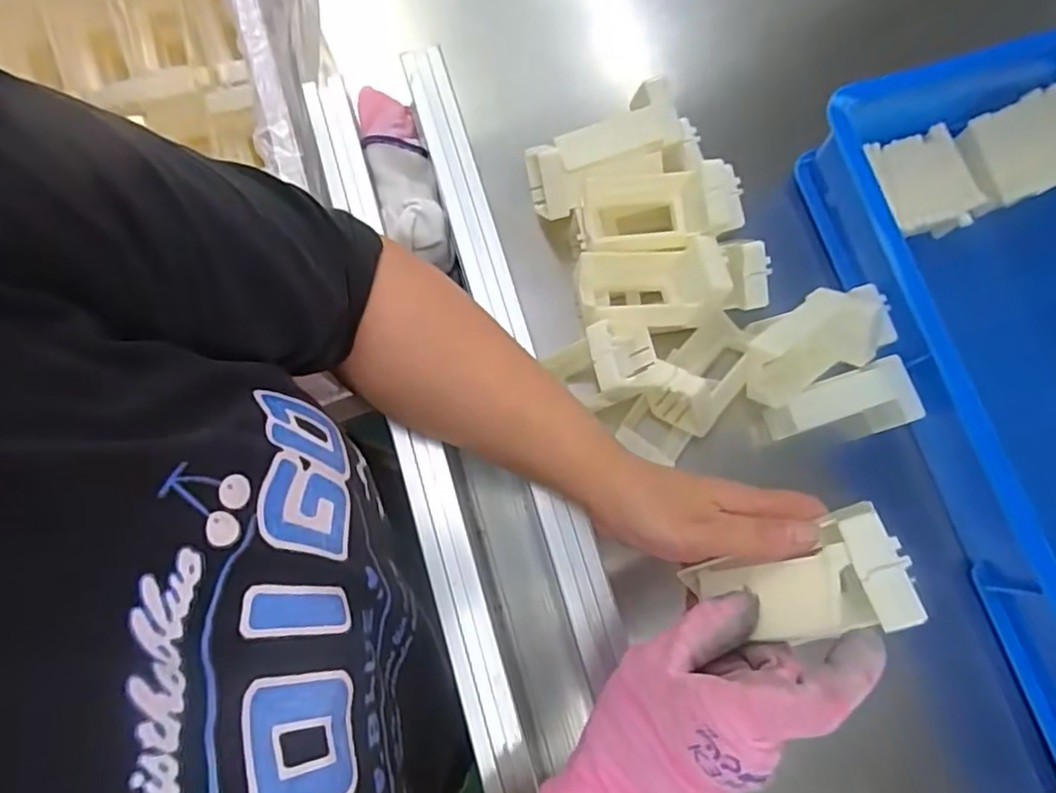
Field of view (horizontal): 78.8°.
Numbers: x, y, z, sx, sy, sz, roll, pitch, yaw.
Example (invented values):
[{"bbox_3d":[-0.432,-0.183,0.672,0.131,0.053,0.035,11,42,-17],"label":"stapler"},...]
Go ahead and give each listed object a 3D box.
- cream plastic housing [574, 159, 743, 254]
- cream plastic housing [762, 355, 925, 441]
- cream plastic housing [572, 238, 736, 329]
[{"bbox_3d":[0.105,-0.147,0.513,0.121,0.074,0.058,-7,100,10],"label":"cream plastic housing"},{"bbox_3d":[0.239,0.010,0.498,0.119,0.034,0.050,-15,79,-5],"label":"cream plastic housing"},{"bbox_3d":[0.091,-0.081,0.483,0.112,0.055,0.062,-9,78,-3],"label":"cream plastic housing"}]

